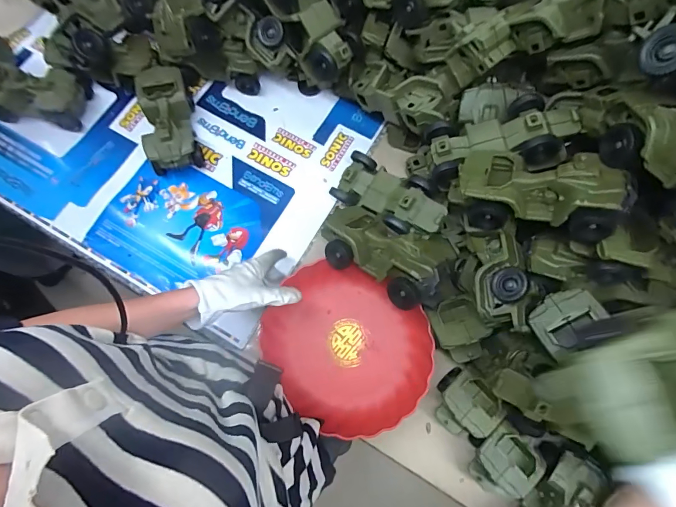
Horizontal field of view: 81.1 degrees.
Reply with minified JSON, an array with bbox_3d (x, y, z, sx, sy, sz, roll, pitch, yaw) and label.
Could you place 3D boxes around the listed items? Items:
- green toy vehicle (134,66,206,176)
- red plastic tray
[{"bbox_3d":[-0.286,-0.223,0.667,0.082,0.075,0.181,-15,75,-5],"label":"green toy vehicle"},{"bbox_3d":[0.007,0.137,0.583,0.241,0.066,0.217,25,75,6],"label":"red plastic tray"}]

